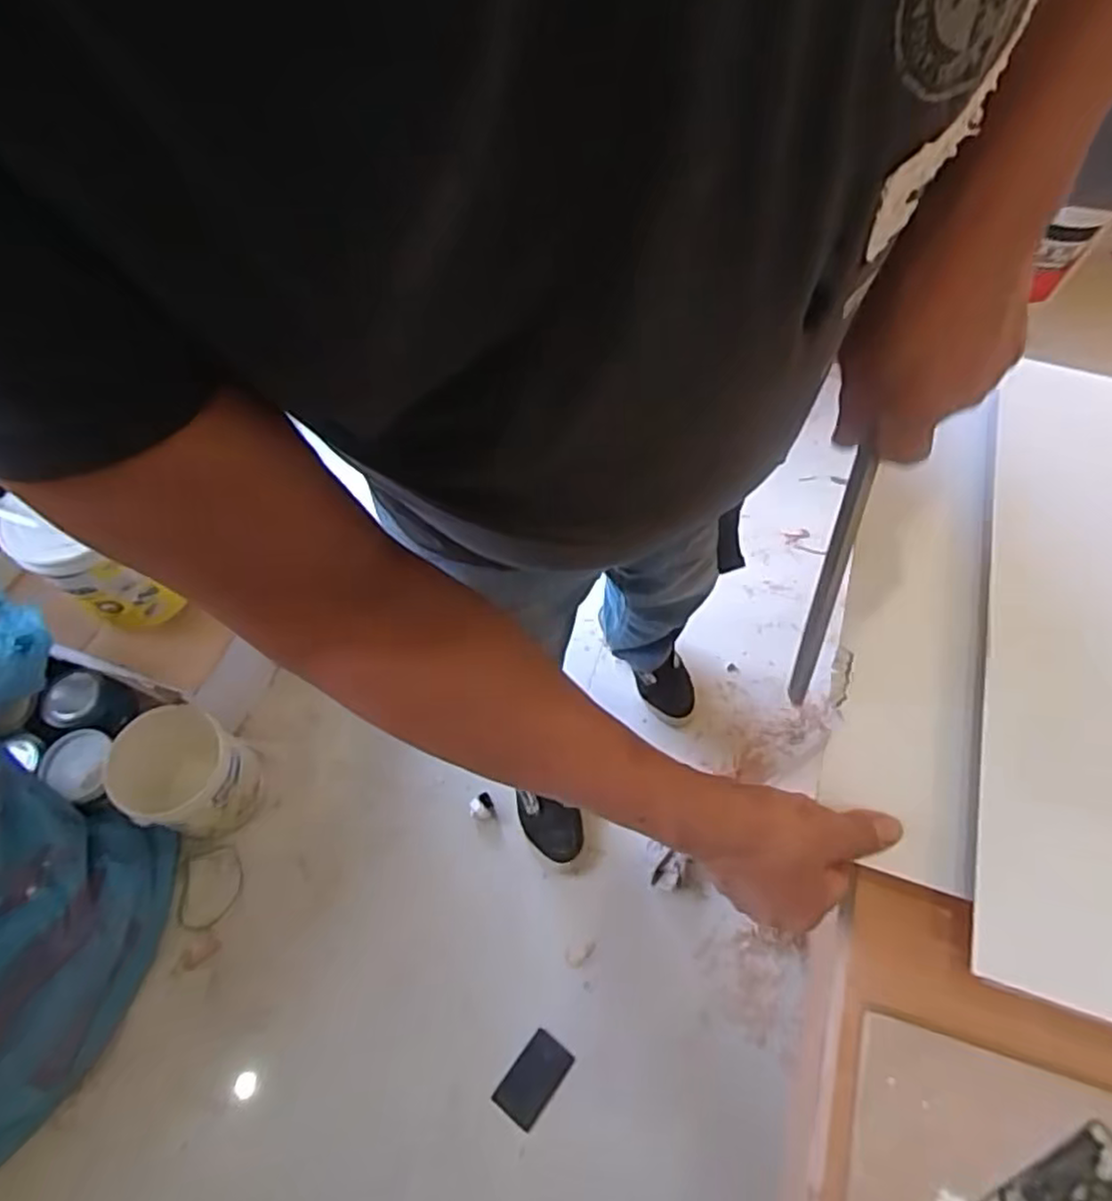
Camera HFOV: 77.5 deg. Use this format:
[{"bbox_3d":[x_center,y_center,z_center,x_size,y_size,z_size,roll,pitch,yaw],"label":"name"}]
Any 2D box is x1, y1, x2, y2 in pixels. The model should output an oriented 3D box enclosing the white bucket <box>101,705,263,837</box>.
[{"bbox_3d":[-0.608,0.292,1.162,0.181,0.264,0.168,0,61,0],"label":"white bucket"}]

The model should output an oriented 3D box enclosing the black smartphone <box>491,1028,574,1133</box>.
[{"bbox_3d":[-0.034,0.718,1.040,0.069,0.006,0.114,37,62,13],"label":"black smartphone"}]

